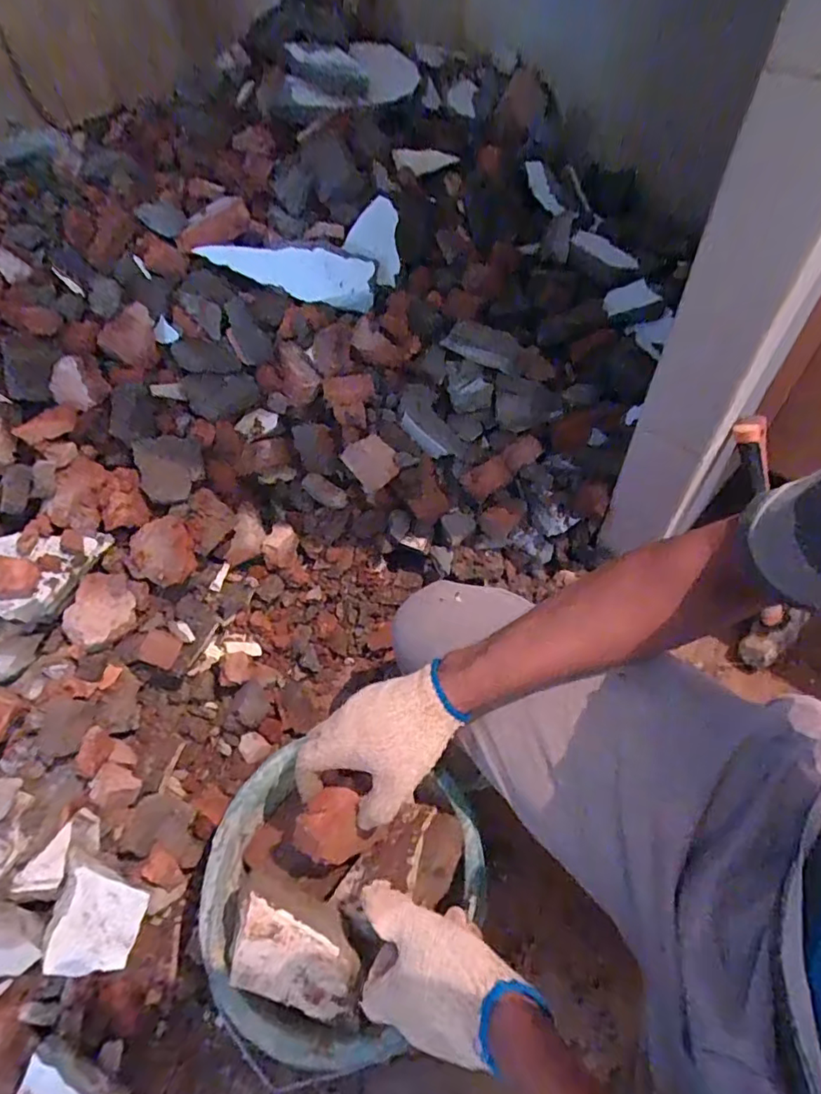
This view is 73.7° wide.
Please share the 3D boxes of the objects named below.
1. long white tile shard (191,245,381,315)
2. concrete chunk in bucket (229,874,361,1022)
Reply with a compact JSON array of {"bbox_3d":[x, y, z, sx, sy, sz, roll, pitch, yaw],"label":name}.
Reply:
[{"bbox_3d":[-0.175,-0.406,0.802,0.243,0.072,0.016,6,16,-14],"label":"long white tile shard"},{"bbox_3d":[-0.098,0.350,0.473,0.113,0.073,0.081,13,56,13],"label":"concrete chunk in bucket"}]

